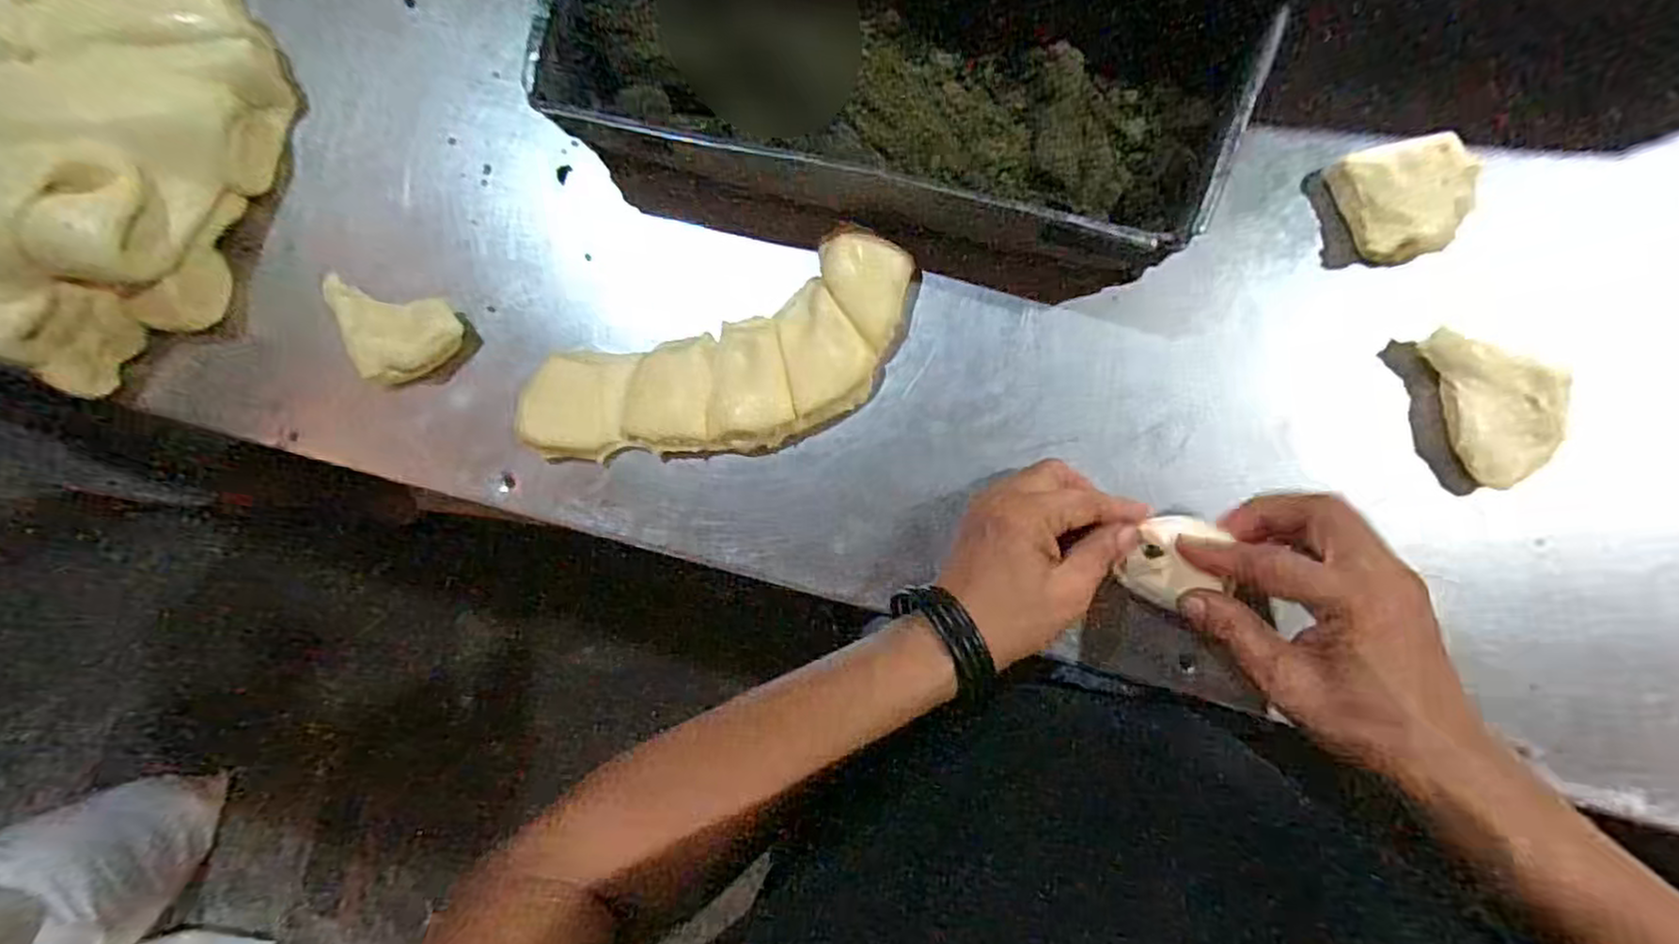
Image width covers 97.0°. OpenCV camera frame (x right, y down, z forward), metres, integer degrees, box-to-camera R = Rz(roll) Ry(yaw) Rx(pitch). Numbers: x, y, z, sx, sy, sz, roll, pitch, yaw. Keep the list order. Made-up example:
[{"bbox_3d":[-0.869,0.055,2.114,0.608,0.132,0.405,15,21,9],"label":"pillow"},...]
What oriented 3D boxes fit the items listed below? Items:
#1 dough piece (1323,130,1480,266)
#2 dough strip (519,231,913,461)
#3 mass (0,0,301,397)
[{"bbox_3d":[0.290,-0.139,0.383,0.058,0.021,0.058,0,87,8],"label":"dough piece"},{"bbox_3d":[-0.069,-0.057,0.427,0.232,0.023,0.089,-18,85,6],"label":"dough strip"},{"bbox_3d":[-0.447,-0.184,0.437,0.189,0.086,0.258,36,92,8],"label":"mass"}]

